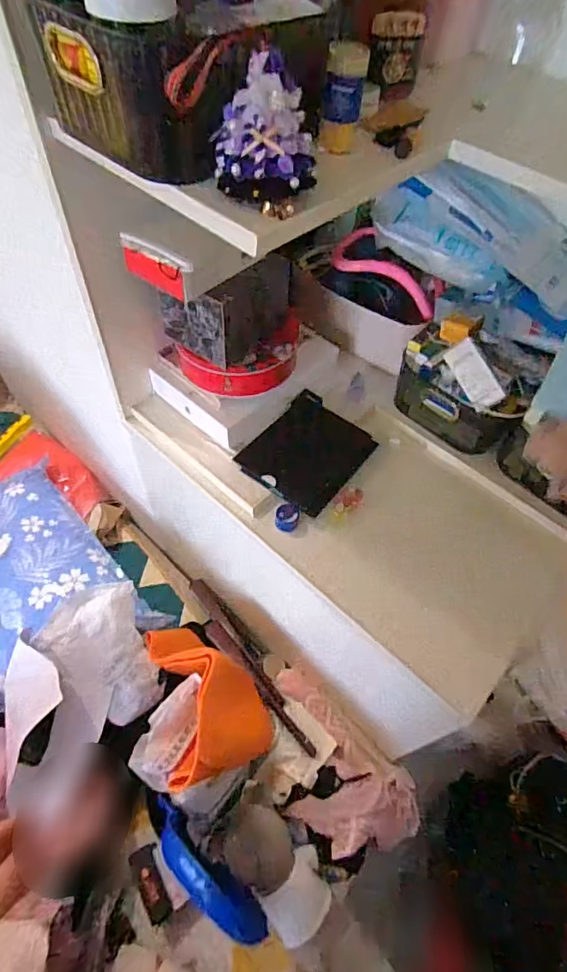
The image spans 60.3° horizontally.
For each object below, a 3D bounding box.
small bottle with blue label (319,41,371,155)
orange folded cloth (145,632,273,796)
[{"bbox_3d":[0.057,-0.366,0.468,0.036,0.087,0.044,8,55,1],"label":"small bottle with blue label"},{"bbox_3d":[-0.131,0.354,0.860,0.181,0.156,0.266,-13,57,-13],"label":"orange folded cloth"}]

